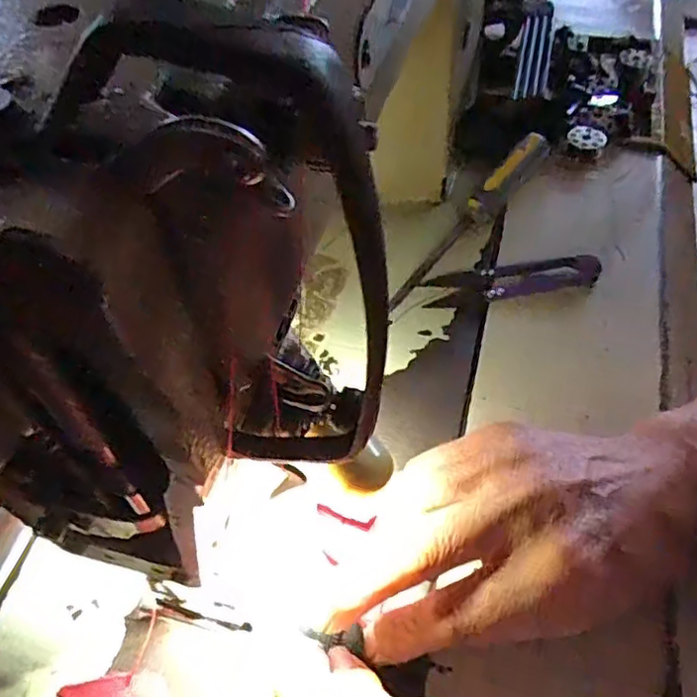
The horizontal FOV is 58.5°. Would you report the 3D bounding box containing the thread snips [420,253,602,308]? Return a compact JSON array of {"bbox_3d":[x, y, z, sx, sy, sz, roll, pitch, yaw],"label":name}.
[{"bbox_3d":[0.095,-0.040,0.357,0.101,0.007,0.025,-8,54,-8],"label":"thread snips"}]

